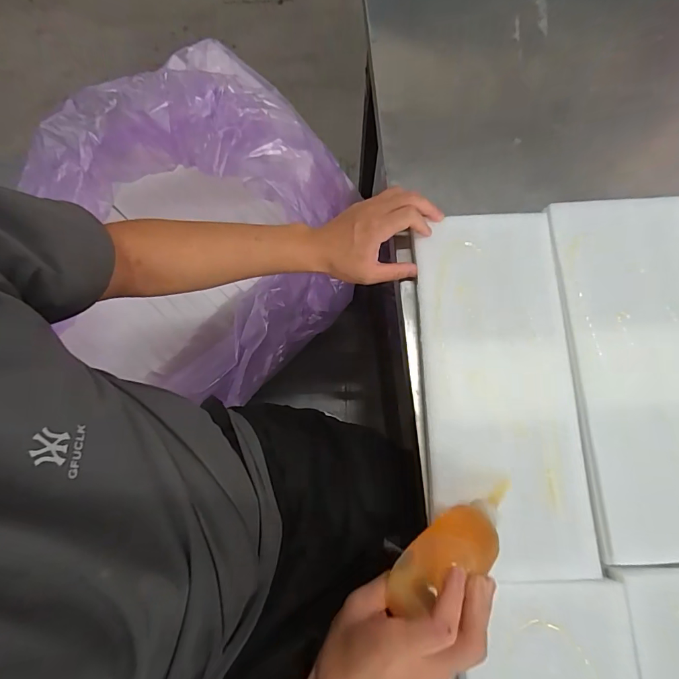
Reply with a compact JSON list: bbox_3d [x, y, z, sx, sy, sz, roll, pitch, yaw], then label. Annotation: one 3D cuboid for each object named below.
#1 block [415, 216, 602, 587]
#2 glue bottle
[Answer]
[{"bbox_3d":[0.173,0.045,0.440,0.159,0.035,0.375,-3,82,1],"label":"block"},{"bbox_3d":[0.104,0.171,0.349,0.159,0.039,0.043,-24,74,-32],"label":"glue bottle"}]

